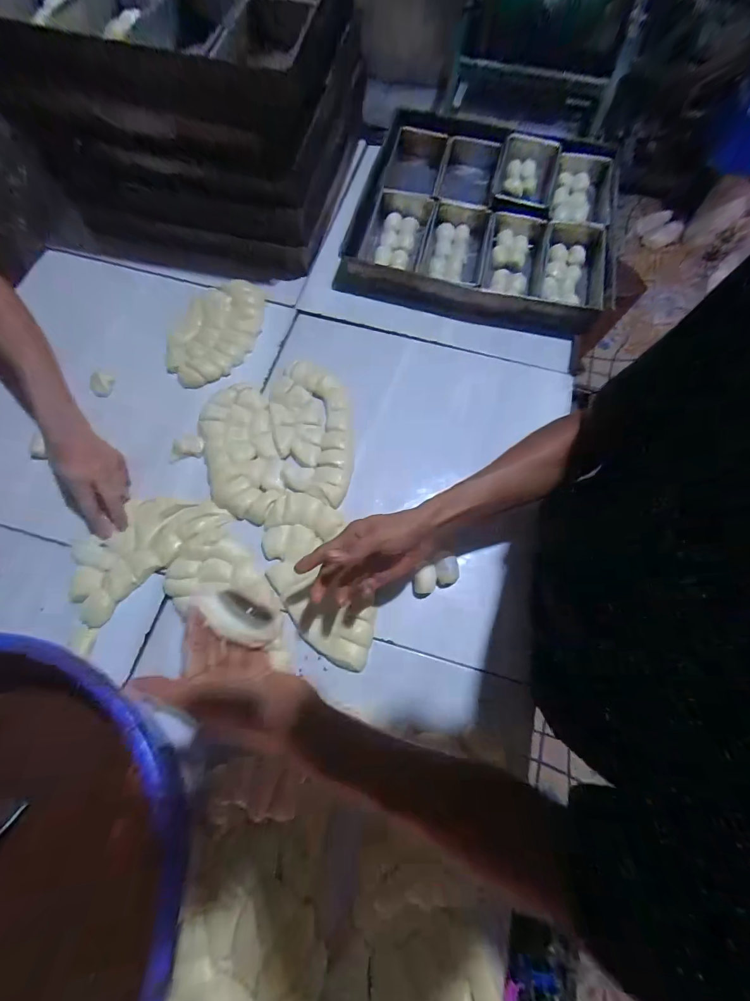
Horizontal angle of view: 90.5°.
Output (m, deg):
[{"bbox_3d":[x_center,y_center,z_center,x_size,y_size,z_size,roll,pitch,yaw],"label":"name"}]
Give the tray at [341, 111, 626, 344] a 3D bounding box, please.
[{"bbox_3d":[0.210,-0.545,0.728,0.475,0.079,0.464,13,69,5],"label":"tray"}]

